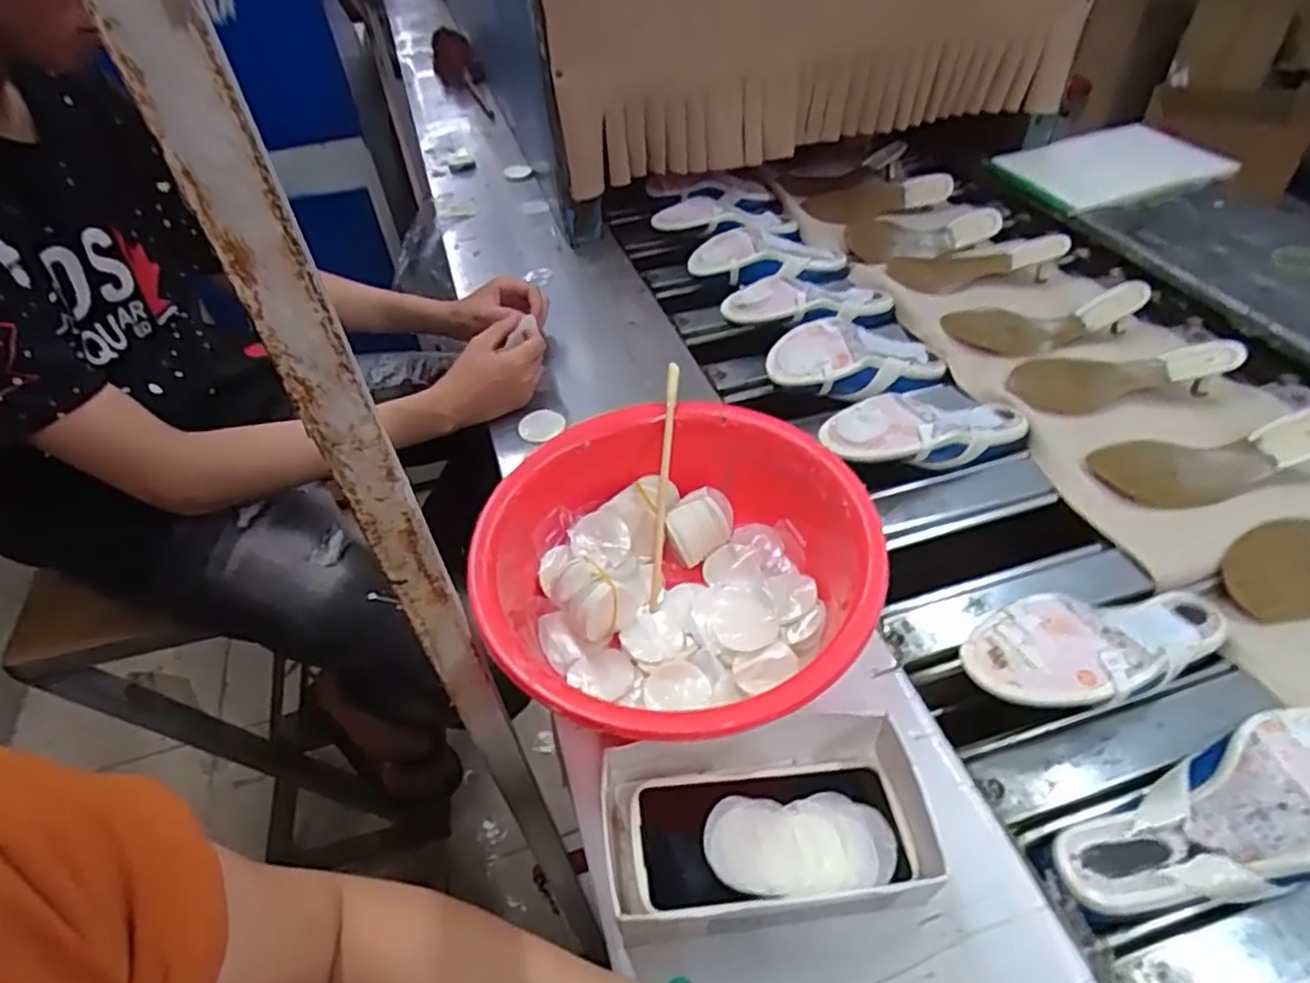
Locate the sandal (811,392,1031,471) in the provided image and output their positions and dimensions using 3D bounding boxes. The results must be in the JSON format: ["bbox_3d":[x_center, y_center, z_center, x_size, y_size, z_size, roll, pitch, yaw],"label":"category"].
[{"bbox_3d":[0.275,-0.059,0.721,0.222,0.064,0.085,-8,44,-8],"label":"sandal"}]

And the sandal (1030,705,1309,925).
[{"bbox_3d":[0.362,0.207,0.454,0.228,0.049,0.084,-26,46,2],"label":"sandal"}]

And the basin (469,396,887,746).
[{"bbox_3d":[0.015,0.066,0.531,0.265,0.108,0.271,-2,46,2],"label":"basin"}]

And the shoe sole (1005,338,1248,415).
[{"bbox_3d":[0.514,-0.131,0.795,0.238,0.044,0.077,-4,46,1],"label":"shoe sole"}]

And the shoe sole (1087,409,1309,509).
[{"bbox_3d":[0.552,-0.030,0.705,0.223,0.034,0.069,-13,43,8],"label":"shoe sole"}]

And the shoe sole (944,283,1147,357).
[{"bbox_3d":[0.475,-0.208,0.891,0.227,0.044,0.073,-9,42,12],"label":"shoe sole"}]

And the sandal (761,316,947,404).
[{"bbox_3d":[0.228,-0.150,0.822,0.216,0.055,0.088,-2,42,-20],"label":"sandal"}]

